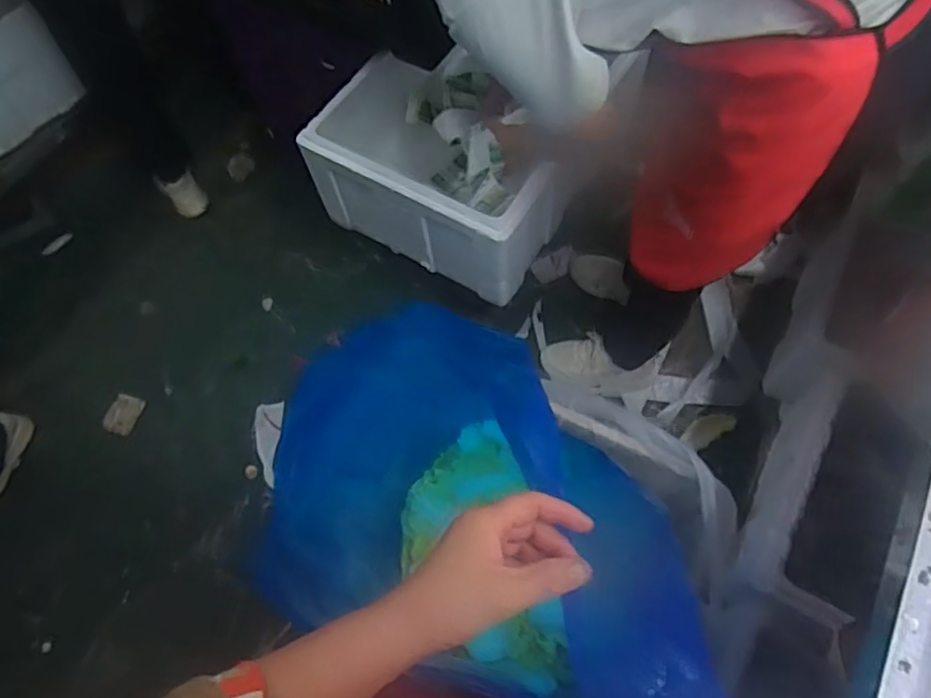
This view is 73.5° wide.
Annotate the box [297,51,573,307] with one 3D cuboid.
[{"bbox_3d":[-0.024,-0.335,1.172,0.439,0.224,0.325,29,69,15],"label":"box"}]

